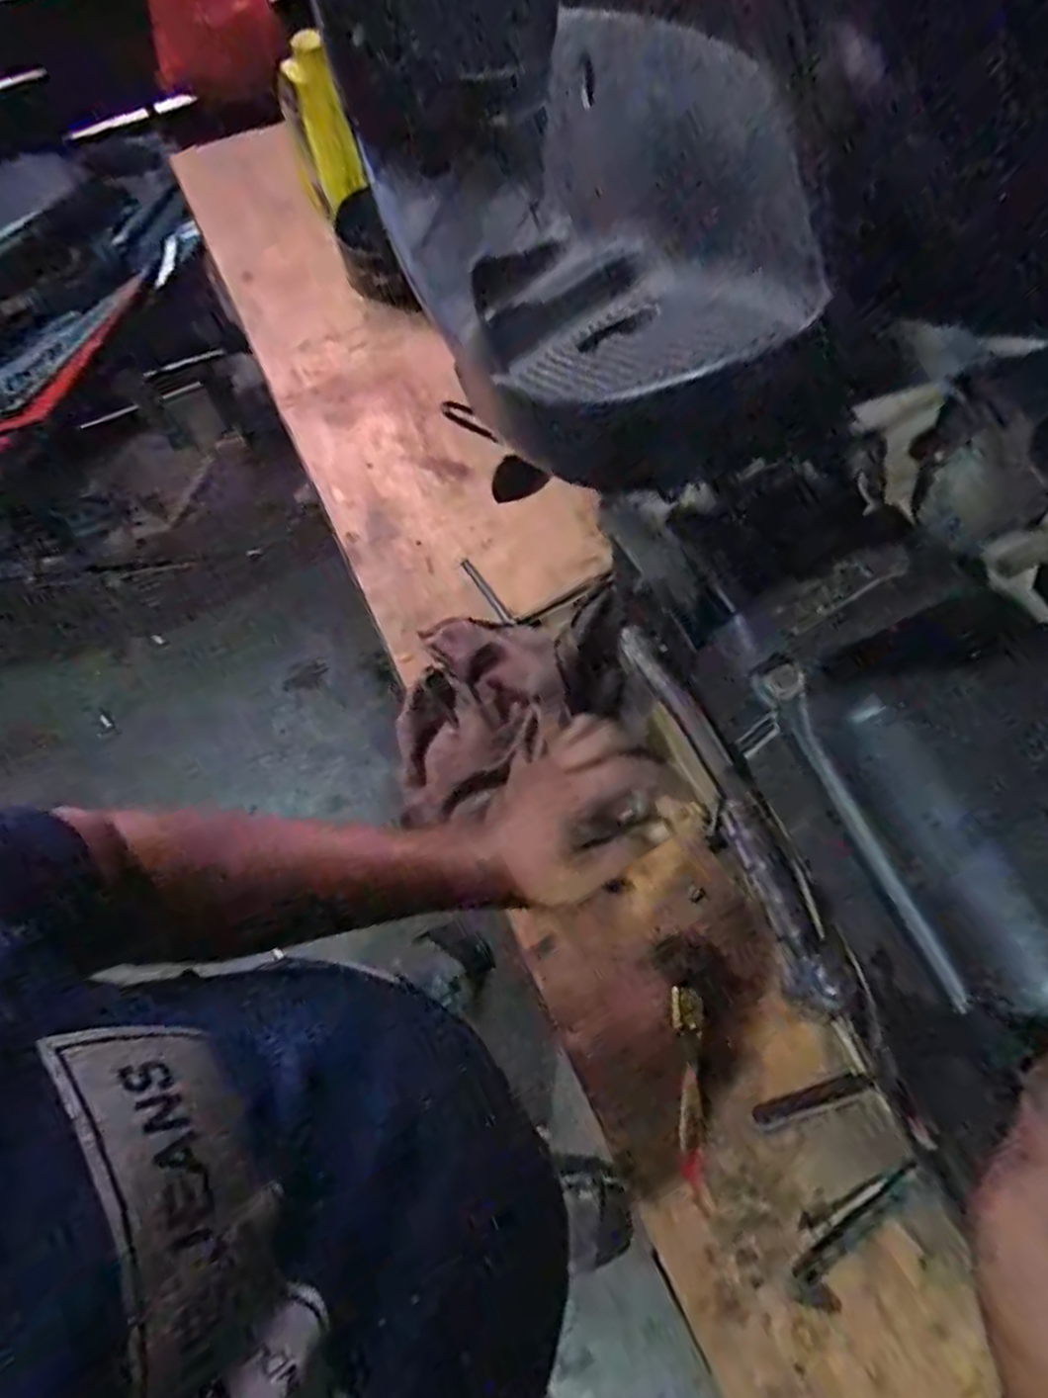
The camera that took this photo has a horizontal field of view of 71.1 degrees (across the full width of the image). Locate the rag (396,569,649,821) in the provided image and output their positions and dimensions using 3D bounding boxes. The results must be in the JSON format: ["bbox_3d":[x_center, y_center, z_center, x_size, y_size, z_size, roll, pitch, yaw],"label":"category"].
[{"bbox_3d":[-0.007,-0.003,0.647,0.224,0.056,0.150,-16,66,-5],"label":"rag"}]

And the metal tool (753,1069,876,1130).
[{"bbox_3d":[0.208,0.287,0.526,0.087,0.010,0.016,-19,66,-4],"label":"metal tool"}]

